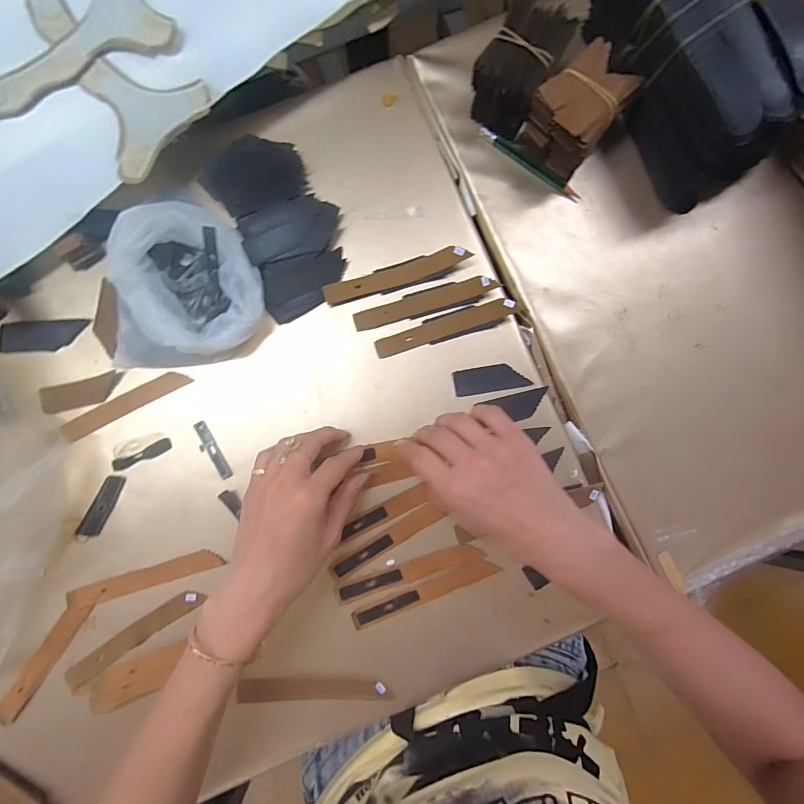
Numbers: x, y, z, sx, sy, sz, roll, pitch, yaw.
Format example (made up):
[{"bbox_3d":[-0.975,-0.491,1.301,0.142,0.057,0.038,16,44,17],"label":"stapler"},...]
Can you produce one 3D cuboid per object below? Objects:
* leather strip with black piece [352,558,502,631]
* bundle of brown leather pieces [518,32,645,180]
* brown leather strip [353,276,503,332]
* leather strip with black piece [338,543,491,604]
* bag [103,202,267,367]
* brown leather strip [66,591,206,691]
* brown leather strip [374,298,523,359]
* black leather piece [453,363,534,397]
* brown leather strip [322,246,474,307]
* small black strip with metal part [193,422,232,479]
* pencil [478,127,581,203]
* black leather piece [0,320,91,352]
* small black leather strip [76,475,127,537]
[{"bbox_3d":[0.020,0.161,0.347,0.127,0.004,0.017,-22,88,-2],"label":"leather strip with black piece"},{"bbox_3d":[0.141,-0.234,0.338,0.057,0.056,0.078,40,87,1],"label":"bundle of brown leather pieces"},{"bbox_3d":[0.019,-0.087,0.357,0.124,0.012,0.017,-16,88,-2],"label":"brown leather strip"},{"bbox_3d":[0.007,0.145,0.347,0.125,0.004,0.017,-19,88,-2],"label":"leather strip with black piece"},{"bbox_3d":[-0.182,-0.092,0.330,0.129,0.054,0.116,-11,88,-2],"label":"bag"},{"bbox_3d":[-0.222,0.194,0.342,0.121,0.005,0.019,-34,87,-7],"label":"brown leather strip"},{"bbox_3d":[0.038,-0.065,0.355,0.124,0.012,0.017,-19,88,-2],"label":"brown leather strip"},{"bbox_3d":[0.078,-0.020,0.358,0.063,0.005,0.023,-10,88,-2],"label":"black leather piece"},{"bbox_3d":[-0.005,-0.110,0.355,0.126,0.015,0.018,-17,88,-2],"label":"brown leather strip"},{"bbox_3d":[-0.162,0.042,0.349,0.014,0.004,0.053,-28,88,-2],"label":"small black strip with metal part"},{"bbox_3d":[0.112,-0.208,0.361,0.105,0.007,0.011,33,87,0],"label":"pencil"},{"bbox_3d":[-0.307,-0.056,0.354,0.073,0.005,0.026,-4,88,-1],"label":"black leather piece"},{"bbox_3d":[-0.251,0.088,0.345,0.016,0.005,0.054,30,81,-30],"label":"small black leather strip"}]

